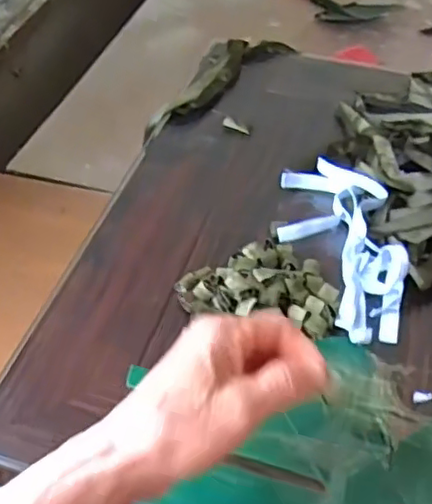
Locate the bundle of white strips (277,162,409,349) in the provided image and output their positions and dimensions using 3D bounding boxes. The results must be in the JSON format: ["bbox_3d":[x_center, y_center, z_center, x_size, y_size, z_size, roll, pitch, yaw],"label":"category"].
[{"bbox_3d":[0.103,-0.015,0.517,0.090,0.043,0.184,3,47,0],"label":"bundle of white strips"}]

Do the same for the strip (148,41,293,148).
[{"bbox_3d":[-0.001,-0.197,0.706,0.059,0.039,0.246,31,54,24],"label":"strip"}]

